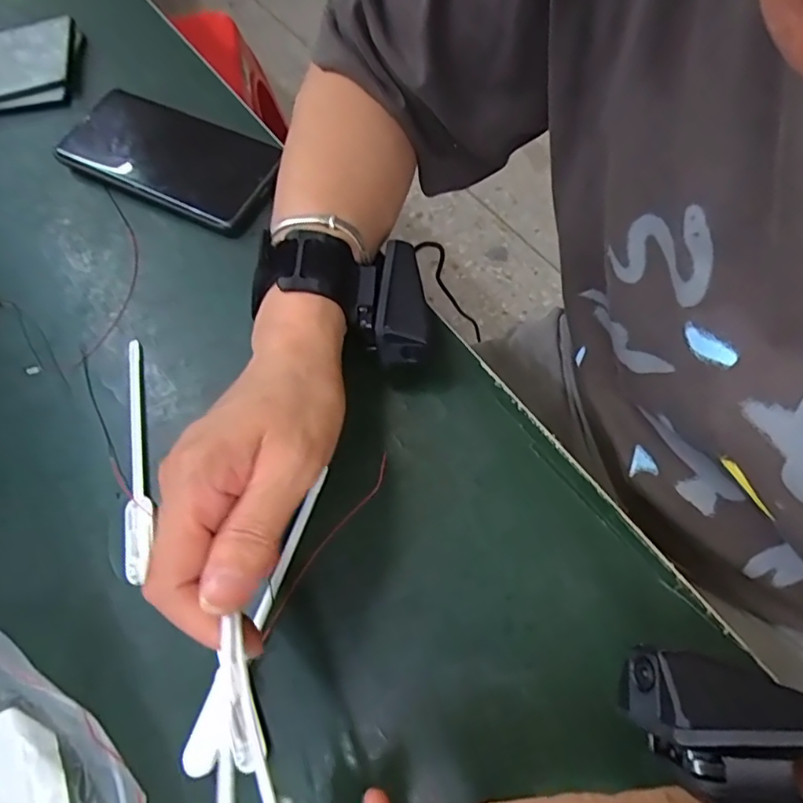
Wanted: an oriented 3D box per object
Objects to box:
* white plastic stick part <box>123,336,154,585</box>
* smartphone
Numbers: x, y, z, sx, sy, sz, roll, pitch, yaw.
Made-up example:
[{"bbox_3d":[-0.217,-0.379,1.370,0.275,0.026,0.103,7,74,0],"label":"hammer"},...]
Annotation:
[{"bbox_3d":[-0.148,0.027,0.314,0.017,0.004,0.144,-12,66,1],"label":"white plastic stick part"},{"bbox_3d":[-0.170,-0.179,0.404,0.178,0.013,0.075,25,73,17],"label":"smartphone"}]

